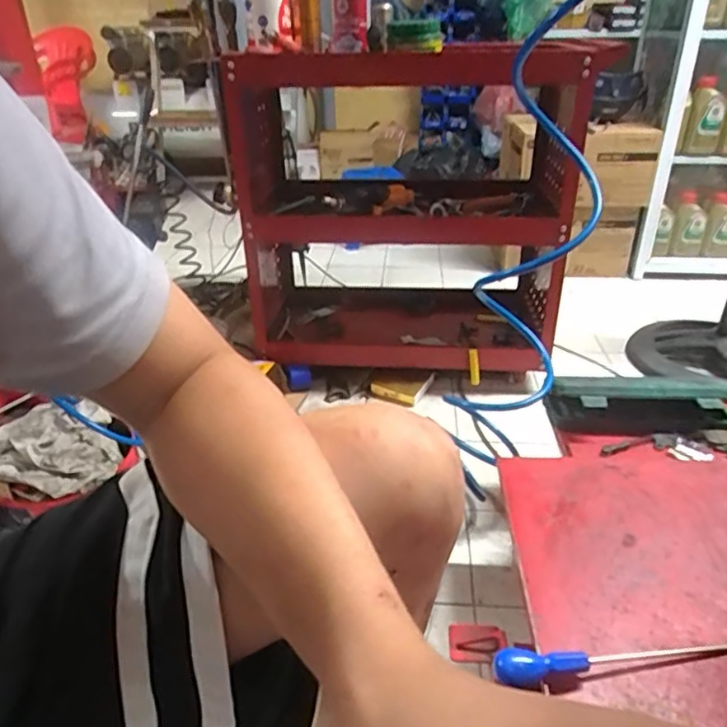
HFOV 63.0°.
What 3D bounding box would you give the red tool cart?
[{"bbox_3d":[0.090,-0.336,1.328,0.688,0.660,0.407,1,30,5],"label":"red tool cart"}]

